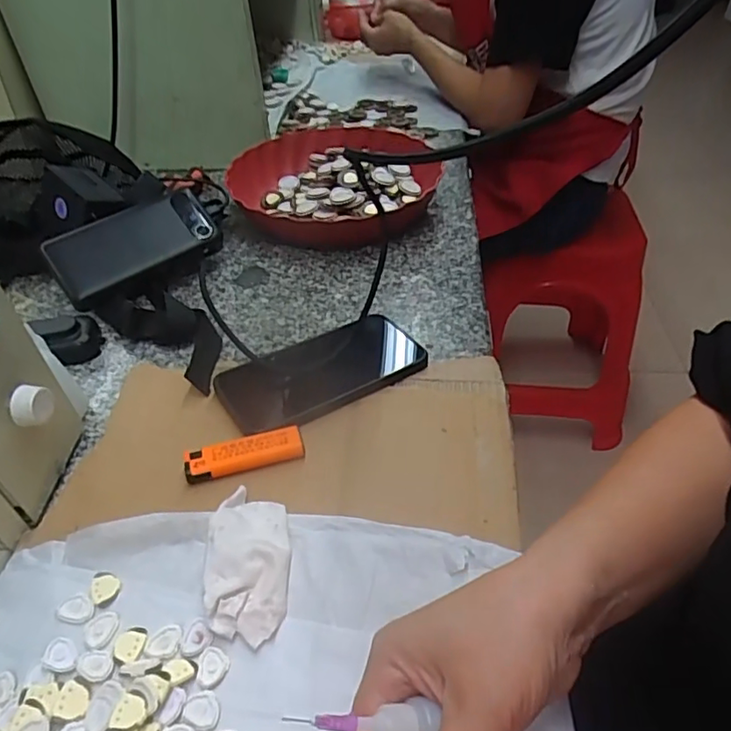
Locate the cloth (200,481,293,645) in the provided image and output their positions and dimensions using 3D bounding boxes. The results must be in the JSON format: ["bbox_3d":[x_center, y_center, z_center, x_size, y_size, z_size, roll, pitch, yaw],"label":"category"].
[{"bbox_3d":[-0.067,0.111,0.331,0.046,0.016,0.089,-5,43,-1],"label":"cloth"}]

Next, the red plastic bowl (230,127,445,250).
[{"bbox_3d":[-0.038,-0.214,0.692,0.232,0.049,0.250,-2,43,2],"label":"red plastic bowl"}]

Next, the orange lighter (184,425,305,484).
[{"bbox_3d":[-0.084,0.060,0.396,0.079,0.011,0.024,-13,44,-10],"label":"orange lighter"}]

